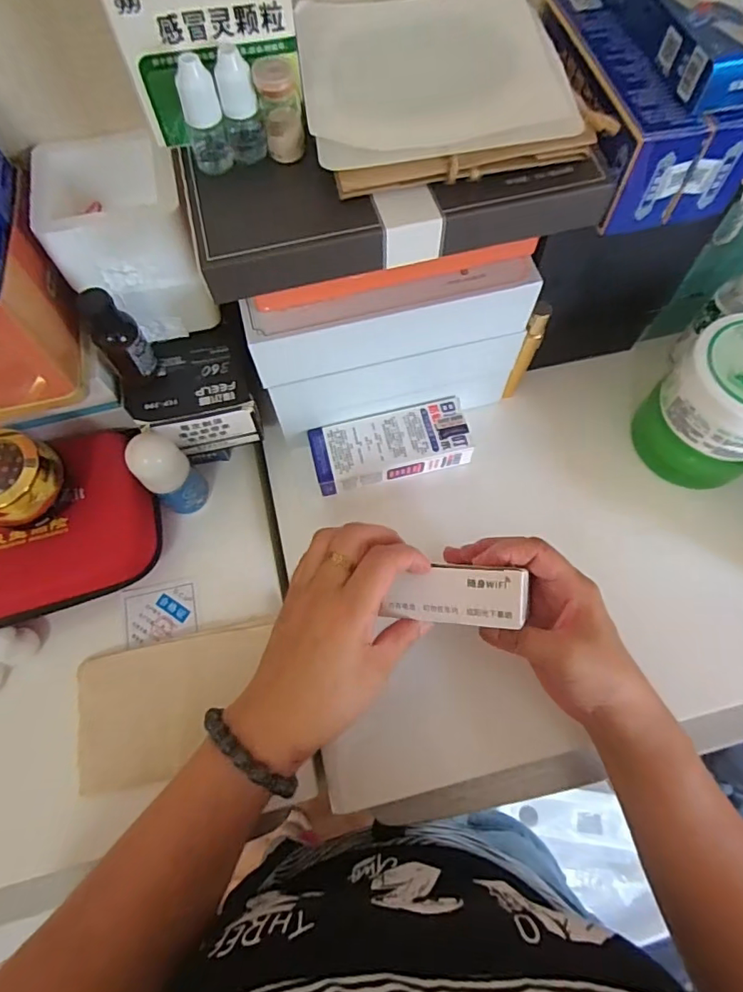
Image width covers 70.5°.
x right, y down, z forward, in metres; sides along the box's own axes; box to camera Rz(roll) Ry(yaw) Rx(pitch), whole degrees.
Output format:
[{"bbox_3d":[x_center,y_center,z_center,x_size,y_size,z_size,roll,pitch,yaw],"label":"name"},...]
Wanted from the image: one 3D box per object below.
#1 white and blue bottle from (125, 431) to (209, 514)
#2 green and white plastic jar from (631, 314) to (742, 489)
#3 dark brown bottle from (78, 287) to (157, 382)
[{"bbox_3d":[-0.157,-0.014,0.416,0.031,0.101,0.037,41,75,16],"label":"white and blue bottle"},{"bbox_3d":[0.278,-0.070,0.417,0.092,0.106,0.094,-1,69,1],"label":"green and white plastic jar"},{"bbox_3d":[-0.176,-0.109,0.370,0.028,0.077,0.036,-35,72,-11],"label":"dark brown bottle"}]

